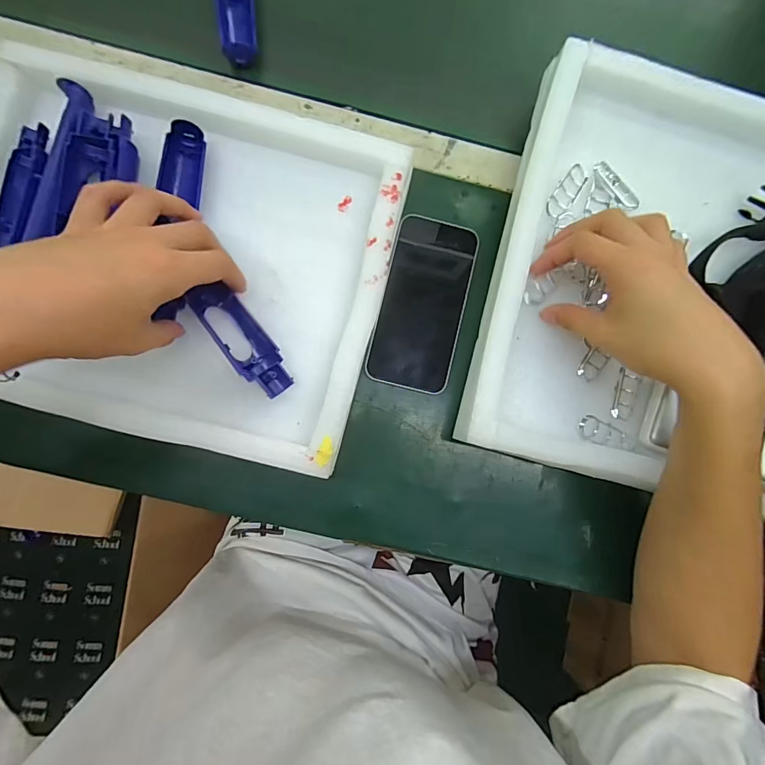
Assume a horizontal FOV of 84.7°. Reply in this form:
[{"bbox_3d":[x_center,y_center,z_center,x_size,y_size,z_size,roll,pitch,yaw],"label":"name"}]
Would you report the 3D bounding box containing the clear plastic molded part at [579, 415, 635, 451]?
[{"bbox_3d":[0.194,0.044,0.362,0.052,0.009,0.022,17,84,-2],"label":"clear plastic molded part"}]

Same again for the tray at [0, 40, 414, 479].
[{"bbox_3d":[-0.173,-0.108,0.348,0.344,0.044,0.291,15,83,-4],"label":"tray"}]

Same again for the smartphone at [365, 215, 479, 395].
[{"bbox_3d":[0.037,-0.074,0.385,0.076,0.012,0.159,14,84,-2],"label":"smartphone"}]

